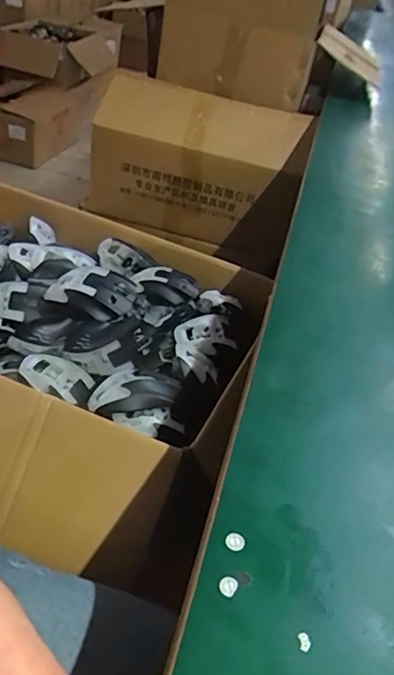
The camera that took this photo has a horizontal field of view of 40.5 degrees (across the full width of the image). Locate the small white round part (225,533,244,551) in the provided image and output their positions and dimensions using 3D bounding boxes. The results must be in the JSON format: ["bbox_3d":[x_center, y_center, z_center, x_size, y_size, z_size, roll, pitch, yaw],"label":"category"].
[{"bbox_3d":[0.021,0.113,0.297,0.010,0.004,0.009,21,39,18],"label":"small white round part"}]

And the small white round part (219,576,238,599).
[{"bbox_3d":[0.016,0.128,0.276,0.009,0.004,0.010,25,40,23],"label":"small white round part"}]

